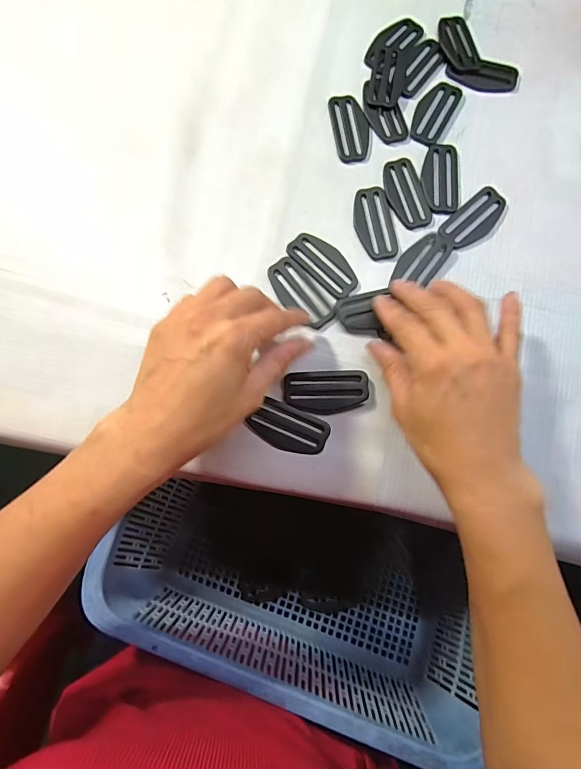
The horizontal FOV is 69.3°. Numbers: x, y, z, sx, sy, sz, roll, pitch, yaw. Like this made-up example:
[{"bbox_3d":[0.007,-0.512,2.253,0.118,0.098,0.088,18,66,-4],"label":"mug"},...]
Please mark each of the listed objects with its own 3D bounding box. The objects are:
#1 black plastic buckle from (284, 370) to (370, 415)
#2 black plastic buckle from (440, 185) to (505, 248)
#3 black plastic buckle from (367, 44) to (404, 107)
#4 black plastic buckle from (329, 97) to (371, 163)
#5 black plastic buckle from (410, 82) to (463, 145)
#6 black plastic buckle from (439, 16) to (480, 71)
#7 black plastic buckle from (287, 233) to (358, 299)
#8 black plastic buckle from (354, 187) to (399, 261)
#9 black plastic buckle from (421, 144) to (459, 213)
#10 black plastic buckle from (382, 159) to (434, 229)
[{"bbox_3d":[0.025,0.005,0.298,0.058,0.004,0.030,-2,78,-1],"label":"black plastic buckle"},{"bbox_3d":[0.143,-0.128,0.326,0.063,0.004,0.029,-42,82,-8],"label":"black plastic buckle"},{"bbox_3d":[0.080,-0.257,0.349,0.026,0.004,0.059,9,79,1],"label":"black plastic buckle"},{"bbox_3d":[0.050,-0.209,0.341,0.029,0.004,0.061,-7,79,-2],"label":"black plastic buckle"},{"bbox_3d":[0.118,-0.224,0.345,0.027,0.004,0.059,30,80,5],"label":"black plastic buckle"},{"bbox_3d":[0.142,-0.289,0.356,0.029,0.004,0.057,-12,79,-3],"label":"black plastic buckle"},{"bbox_3d":[0.026,-0.092,0.318,0.059,0.004,0.027,44,81,8],"label":"black plastic buckle"},{"bbox_3d":[0.065,-0.125,0.325,0.029,0.004,0.059,-9,79,-2],"label":"black plastic buckle"},{"bbox_3d":[0.119,-0.165,0.333,0.028,0.004,0.060,3,78,0],"label":"black plastic buckle"},{"bbox_3d":[0.091,-0.151,0.331,0.029,0.004,0.060,-13,79,-3],"label":"black plastic buckle"}]

